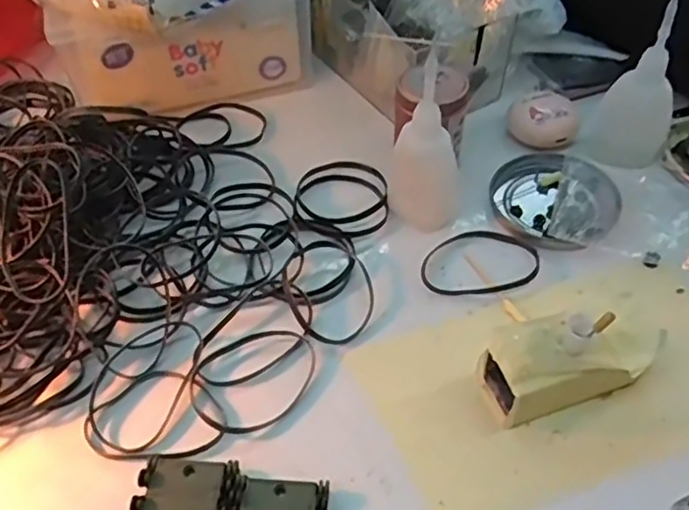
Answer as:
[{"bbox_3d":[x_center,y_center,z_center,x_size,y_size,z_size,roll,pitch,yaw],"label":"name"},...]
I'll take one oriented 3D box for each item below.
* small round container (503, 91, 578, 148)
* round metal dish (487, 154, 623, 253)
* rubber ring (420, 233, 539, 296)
[{"bbox_3d":[0.138,-0.095,0.465,0.041,0.019,0.045,0,48,0],"label":"small round container"},{"bbox_3d":[0.134,-0.036,0.428,0.078,0.013,0.080,0,48,0],"label":"round metal dish"},{"bbox_3d":[0.080,0.005,0.396,0.072,0.005,0.044,-5,48,-3],"label":"rubber ring"}]

